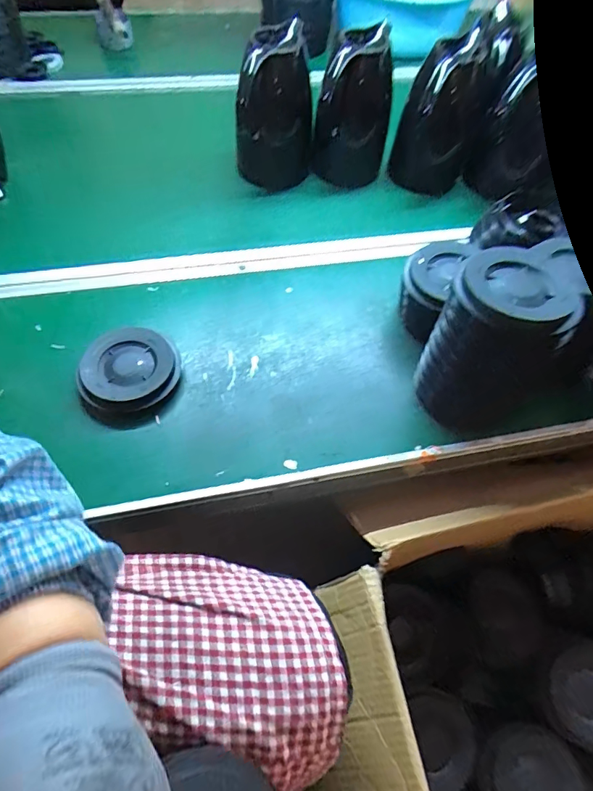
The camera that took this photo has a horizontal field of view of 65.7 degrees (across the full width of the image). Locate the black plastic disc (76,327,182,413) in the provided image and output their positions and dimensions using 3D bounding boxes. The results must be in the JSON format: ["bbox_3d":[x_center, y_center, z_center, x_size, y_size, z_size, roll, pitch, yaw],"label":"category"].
[{"bbox_3d":[-0.203,-0.035,0.566,0.114,0.032,0.113,2,58,-3],"label":"black plastic disc"}]

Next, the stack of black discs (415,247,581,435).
[{"bbox_3d":[0.214,-0.056,0.523,0.112,0.182,0.119,-2,58,-5],"label":"stack of black discs"}]

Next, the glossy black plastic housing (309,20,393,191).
[{"bbox_3d":[0.096,-0.470,0.775,0.126,0.204,0.132,10,58,2],"label":"glossy black plastic housing"}]

